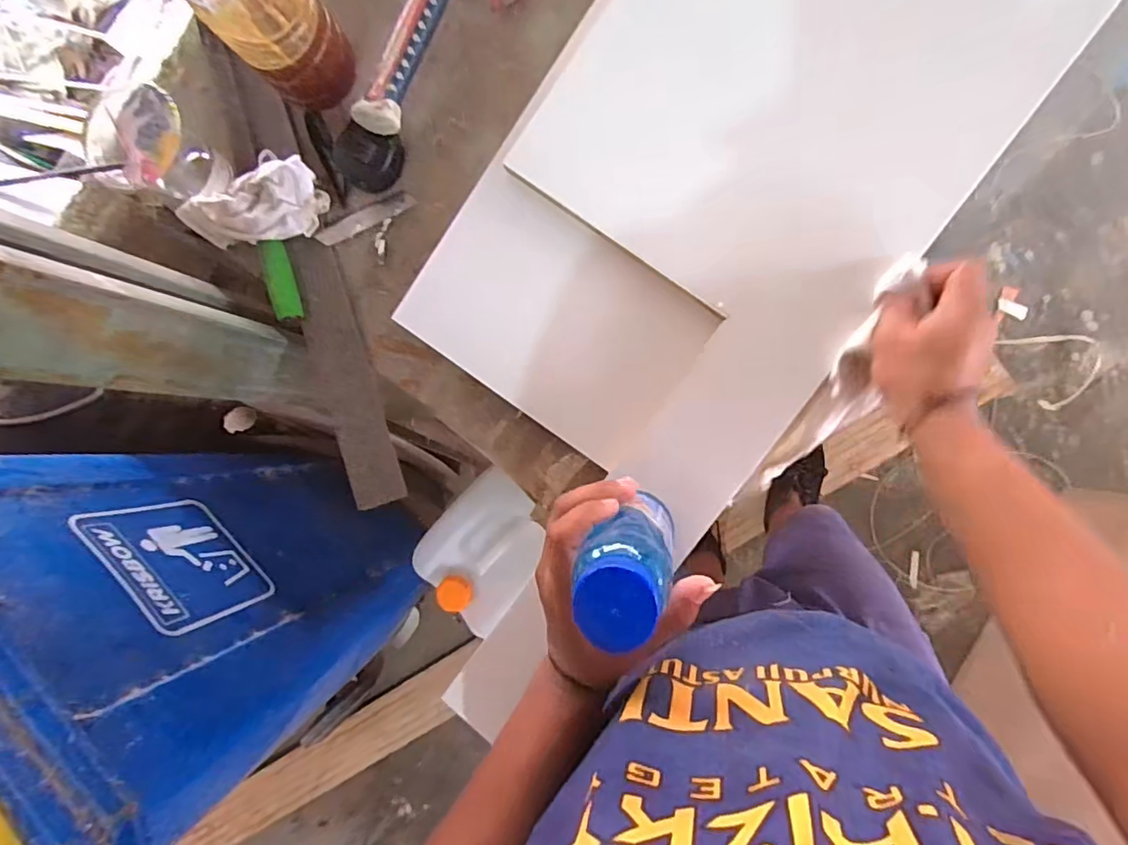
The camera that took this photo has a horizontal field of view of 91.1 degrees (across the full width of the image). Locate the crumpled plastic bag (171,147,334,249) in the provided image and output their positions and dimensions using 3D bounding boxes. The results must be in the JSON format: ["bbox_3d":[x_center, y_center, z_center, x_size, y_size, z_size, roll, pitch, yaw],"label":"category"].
[{"bbox_3d":[-0.302,-0.218,0.537,0.135,0.034,0.103,18,92,9],"label":"crumpled plastic bag"}]

